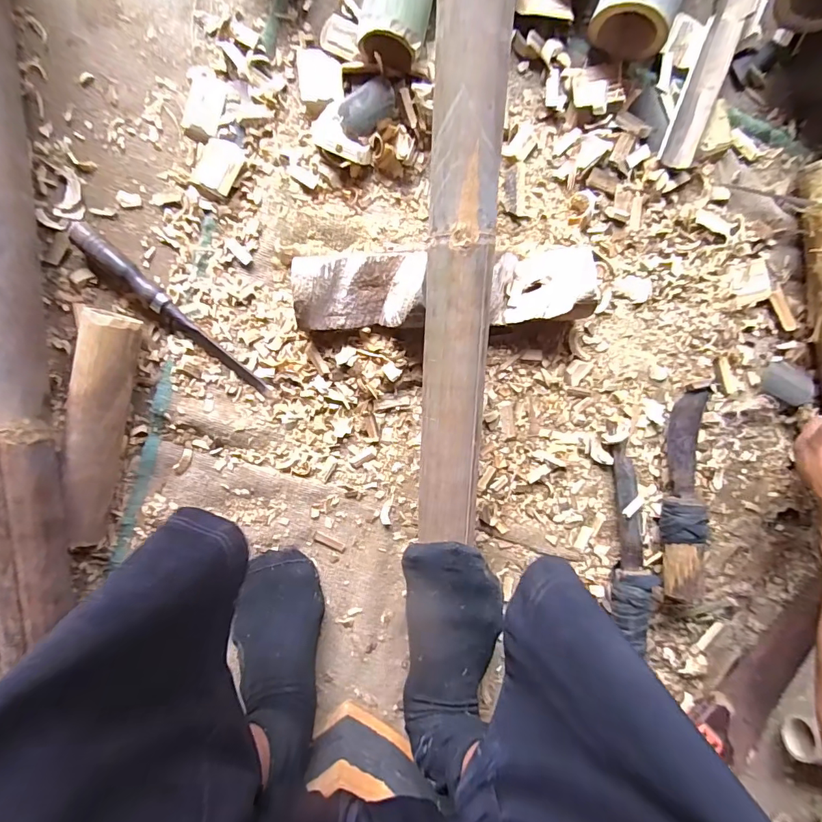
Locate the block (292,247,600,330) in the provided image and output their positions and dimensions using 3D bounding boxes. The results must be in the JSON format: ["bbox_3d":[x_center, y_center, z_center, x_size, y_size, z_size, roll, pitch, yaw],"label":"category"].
[{"bbox_3d":[0.036,-0.125,0.464,0.296,0.056,0.072,-3,99,-2],"label":"block"}]

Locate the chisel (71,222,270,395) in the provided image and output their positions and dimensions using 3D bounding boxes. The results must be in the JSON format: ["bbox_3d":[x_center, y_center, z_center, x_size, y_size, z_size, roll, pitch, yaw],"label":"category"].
[{"bbox_3d":[-0.245,-0.096,0.462,0.231,0.025,0.025,44,94,-8],"label":"chisel"}]

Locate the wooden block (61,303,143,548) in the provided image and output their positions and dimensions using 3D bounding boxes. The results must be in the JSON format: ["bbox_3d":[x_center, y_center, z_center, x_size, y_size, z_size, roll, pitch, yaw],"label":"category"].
[{"bbox_3d":[-0.334,0.018,0.470,0.063,0.049,0.245,15,98,-5],"label":"wooden block"}]

